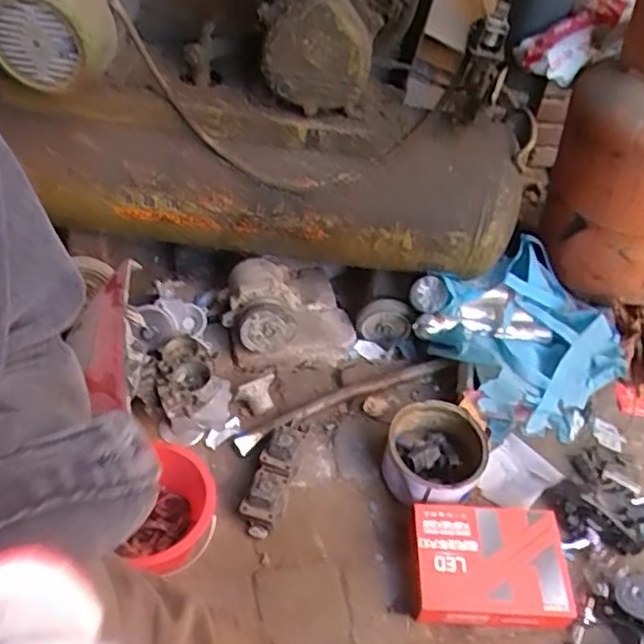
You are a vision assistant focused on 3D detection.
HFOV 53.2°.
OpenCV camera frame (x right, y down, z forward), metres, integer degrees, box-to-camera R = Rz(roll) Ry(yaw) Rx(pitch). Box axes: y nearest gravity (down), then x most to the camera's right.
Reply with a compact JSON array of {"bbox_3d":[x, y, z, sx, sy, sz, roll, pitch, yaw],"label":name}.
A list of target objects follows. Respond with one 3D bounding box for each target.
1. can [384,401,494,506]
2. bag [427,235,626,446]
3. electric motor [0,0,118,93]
[{"bbox_3d":[0.175,0.215,1.010,0.149,0.090,0.162,2,47,-2],"label":"can"},{"bbox_3d":[0.376,0.033,1.173,0.333,0.158,0.310,-29,56,-29],"label":"bag"},{"bbox_3d":[-0.356,-0.389,0.848,0.157,0.135,0.102,1,47,-3],"label":"electric motor"}]

